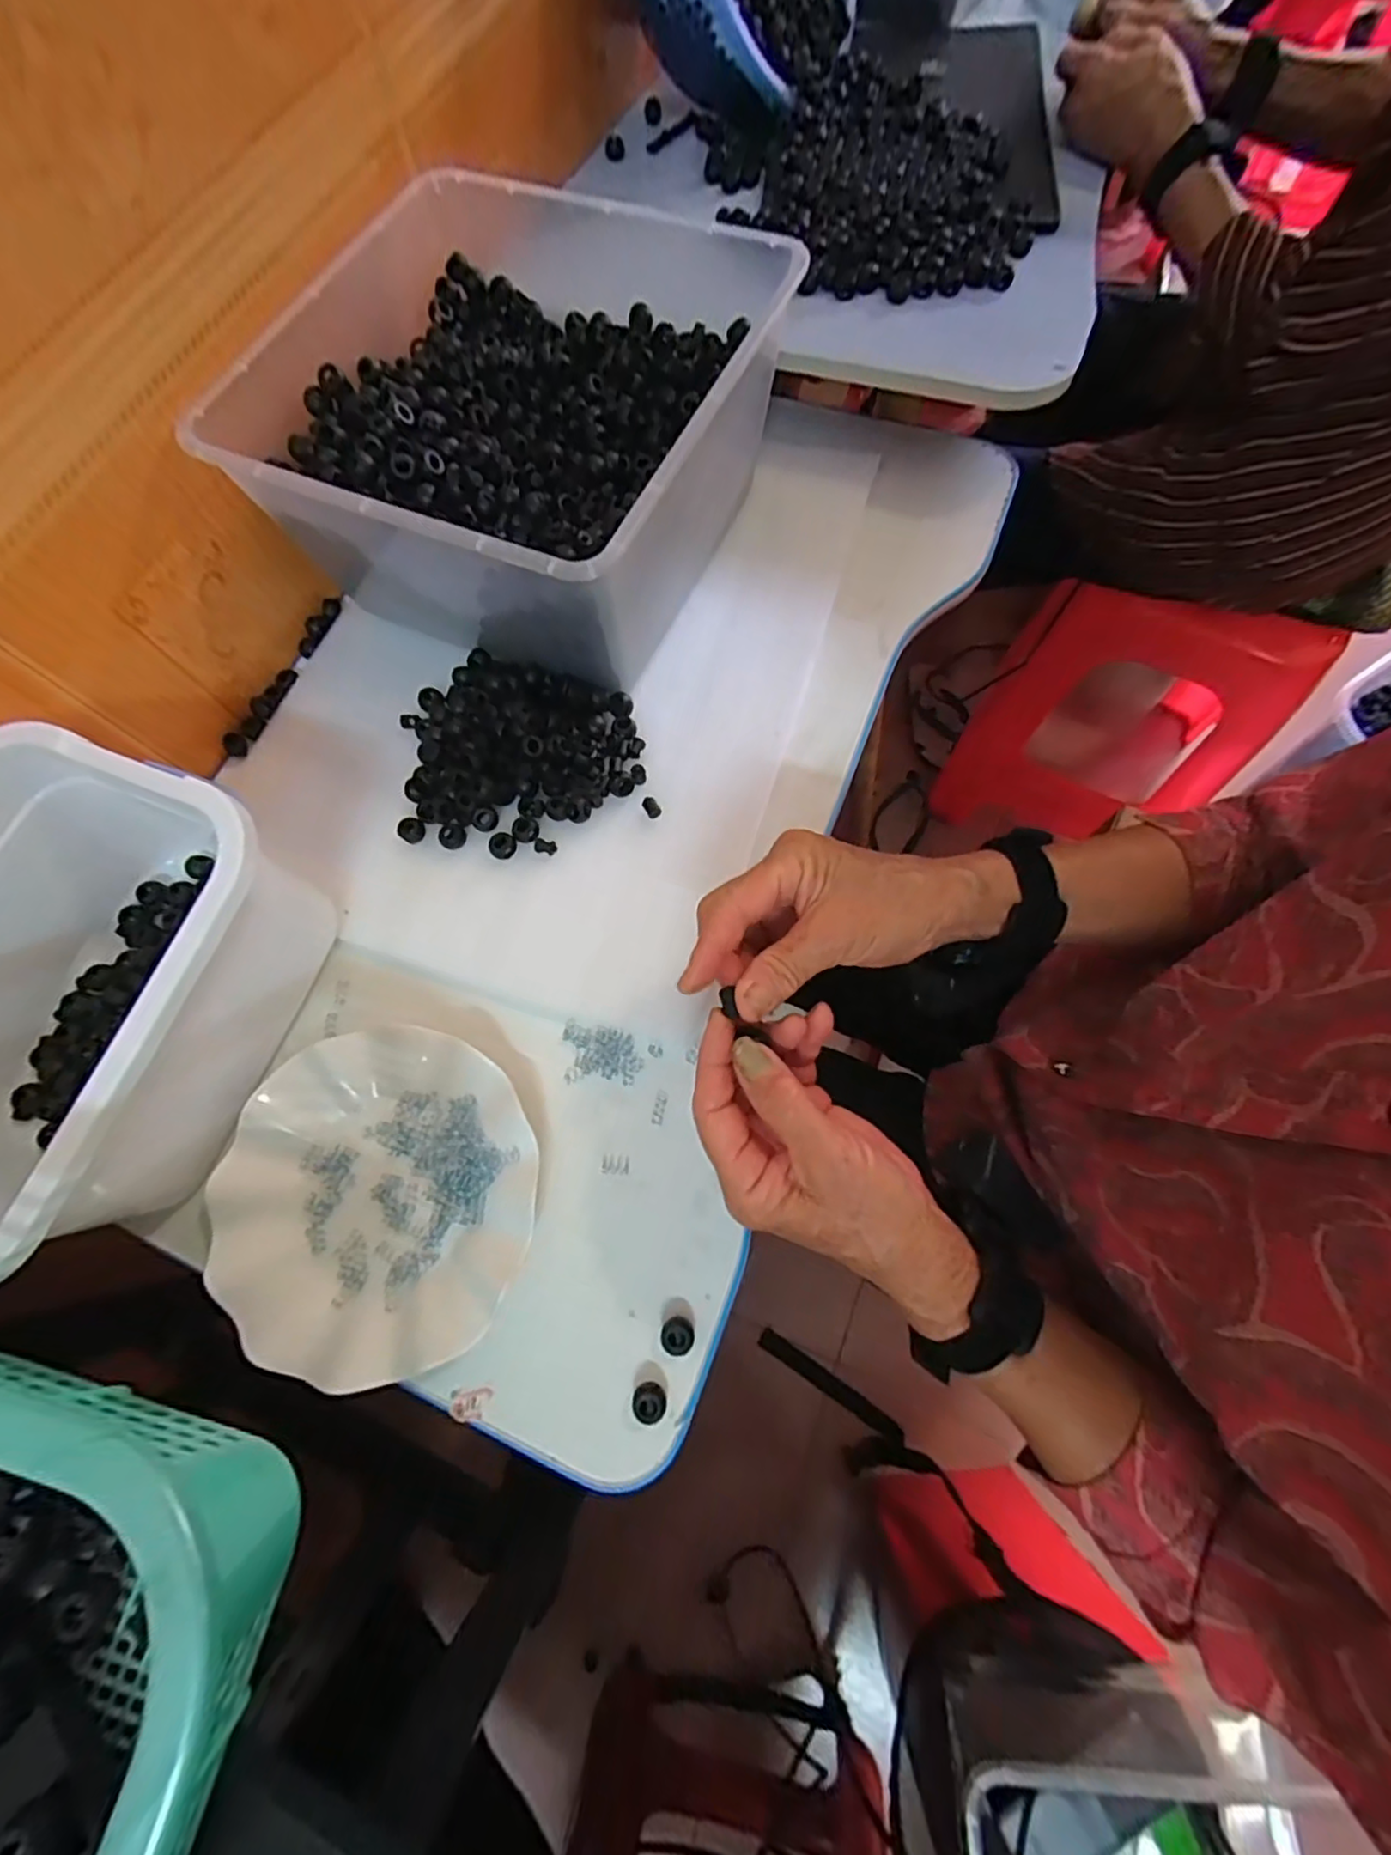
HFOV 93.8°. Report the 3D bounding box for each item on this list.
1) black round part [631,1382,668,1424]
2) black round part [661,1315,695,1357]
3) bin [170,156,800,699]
[{"bbox_3d":[-0.024,0.248,0.341,0.017,0.014,0.016,-1,71,3],"label":"black round part"},{"bbox_3d":[-0.010,0.218,0.348,0.017,0.012,0.016,-1,71,3],"label":"black round part"},{"bbox_3d":[-0.115,-0.342,0.463,0.296,0.141,0.308,23,74,9],"label":"bin"}]

